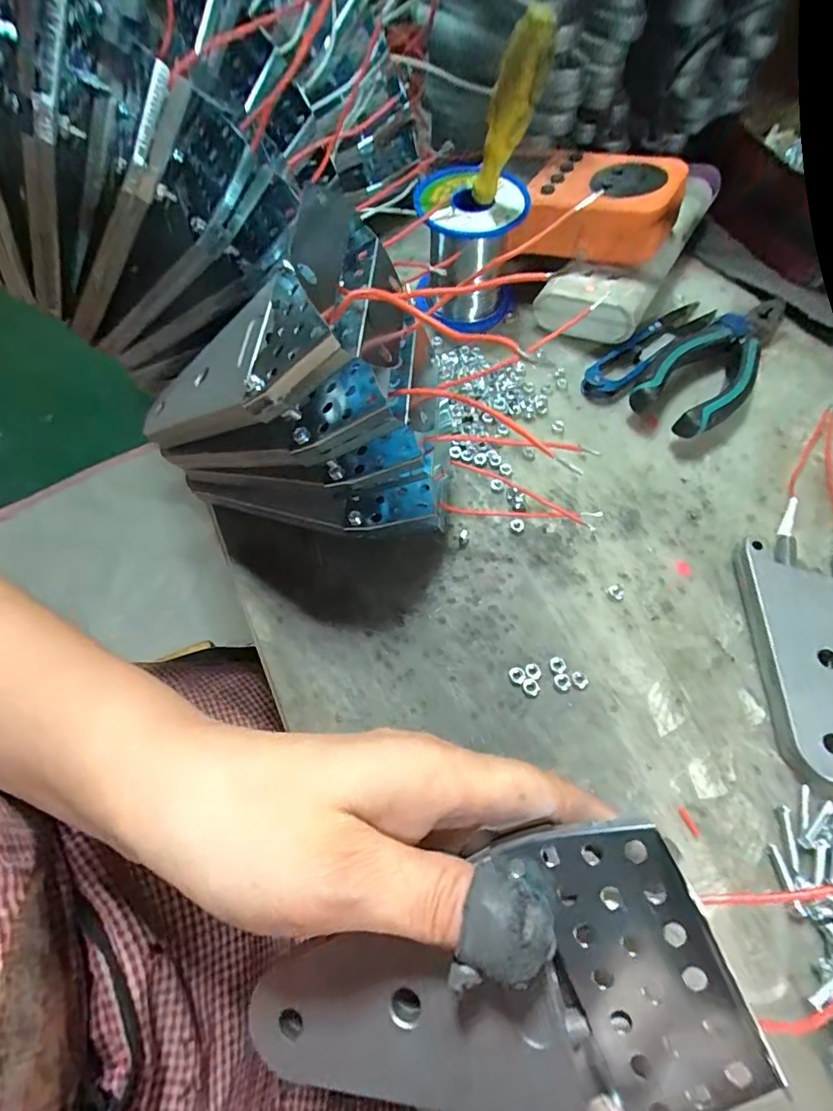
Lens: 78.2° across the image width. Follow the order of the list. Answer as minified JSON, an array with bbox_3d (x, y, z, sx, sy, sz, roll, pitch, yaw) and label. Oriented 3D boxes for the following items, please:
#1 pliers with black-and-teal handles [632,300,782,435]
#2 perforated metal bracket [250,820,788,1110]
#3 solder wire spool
[{"bbox_3d":[0.182,-0.119,0.306,0.047,0.022,0.137,38,69,18],"label":"pliers with black-and-teal handles"},{"bbox_3d":[0.017,0.115,0.138,0.134,0.041,0.061,-12,63,0],"label":"perforated metal bracket"},{"bbox_3d":[0.031,-0.189,0.318,0.063,0.067,0.064,9,63,5],"label":"solder wire spool"}]

